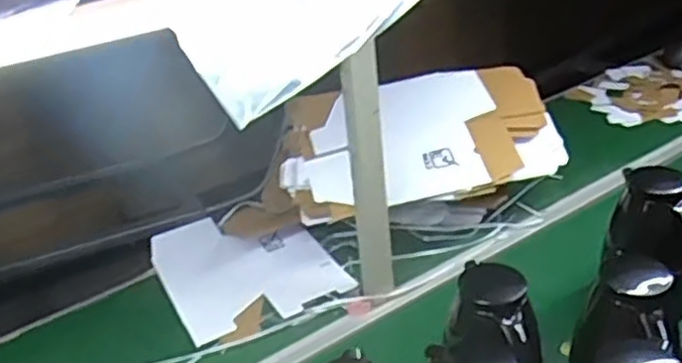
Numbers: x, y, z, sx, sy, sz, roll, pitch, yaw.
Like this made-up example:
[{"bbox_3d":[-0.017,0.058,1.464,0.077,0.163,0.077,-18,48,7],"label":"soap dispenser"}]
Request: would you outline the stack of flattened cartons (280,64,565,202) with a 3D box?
[{"bbox_3d":[0.142,-0.082,1.264,0.490,0.097,0.284,-8,59,-11],"label":"stack of flattened cartons"}]

